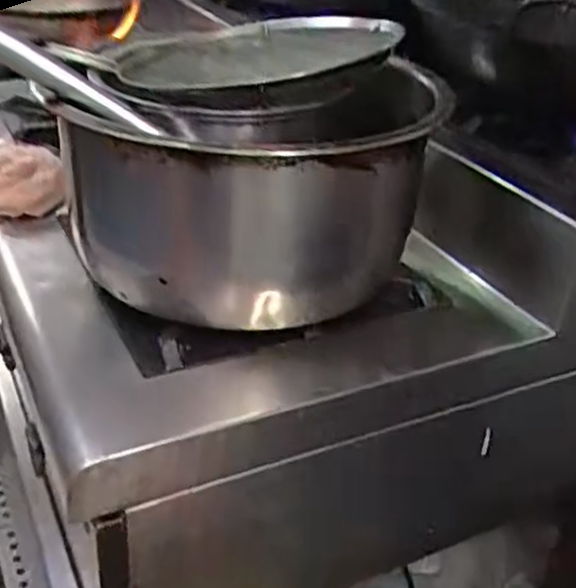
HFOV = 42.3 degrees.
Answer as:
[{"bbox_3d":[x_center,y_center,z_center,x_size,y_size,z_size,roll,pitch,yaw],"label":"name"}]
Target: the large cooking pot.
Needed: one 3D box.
[{"bbox_3d":[-0.018,-0.090,0.652,0.242,0.192,0.264,5,31,-3],"label":"large cooking pot"}]

